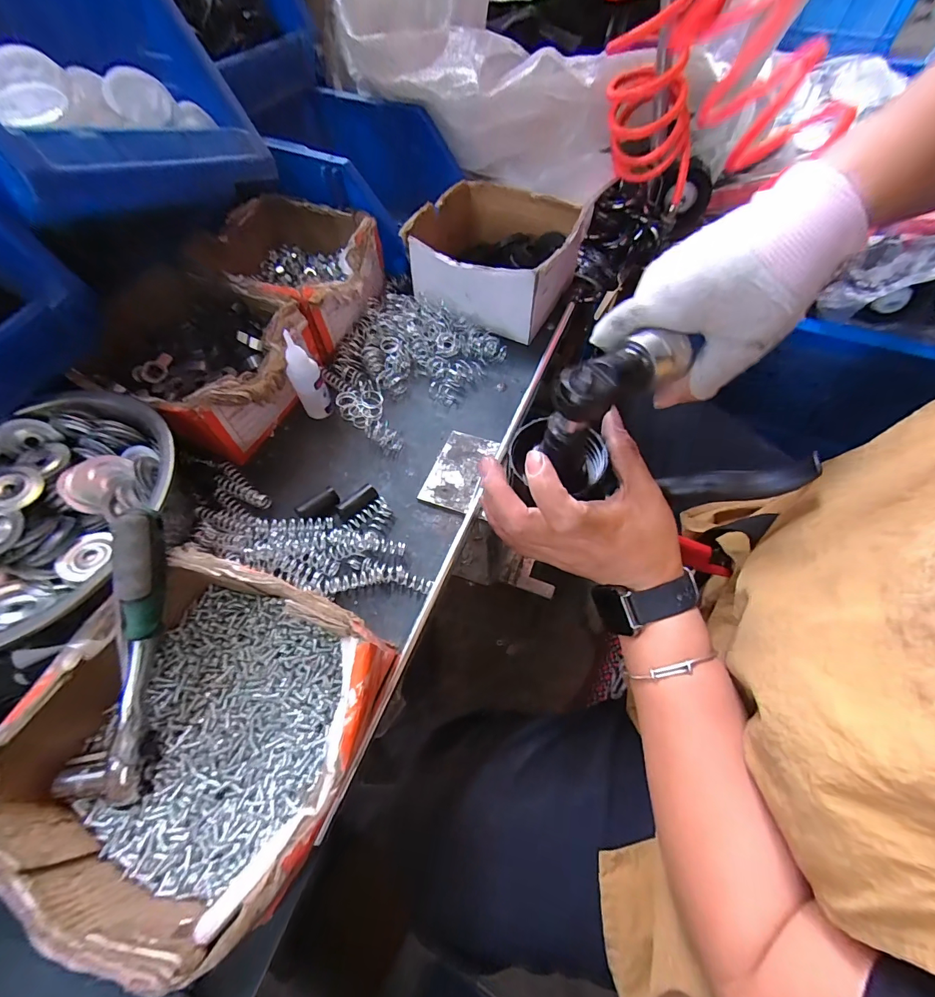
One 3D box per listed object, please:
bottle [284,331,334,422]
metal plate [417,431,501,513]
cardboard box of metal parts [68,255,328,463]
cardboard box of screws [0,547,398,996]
[{"bbox_3d":[-0.135,-0.102,0.347,0.025,0.083,0.024,-21,61,-11],"label":"bottle"},{"bbox_3d":[-0.006,-0.023,0.344,0.043,0.007,0.073,18,61,12],"label":"metal plate"},{"bbox_3d":[-0.228,-0.121,0.367,0.160,0.081,0.146,17,61,11],"label":"cardboard box of metal parts"},{"bbox_3d":[-0.134,0.120,0.221,0.157,0.076,0.144,18,62,12],"label":"cardboard box of screws"}]

